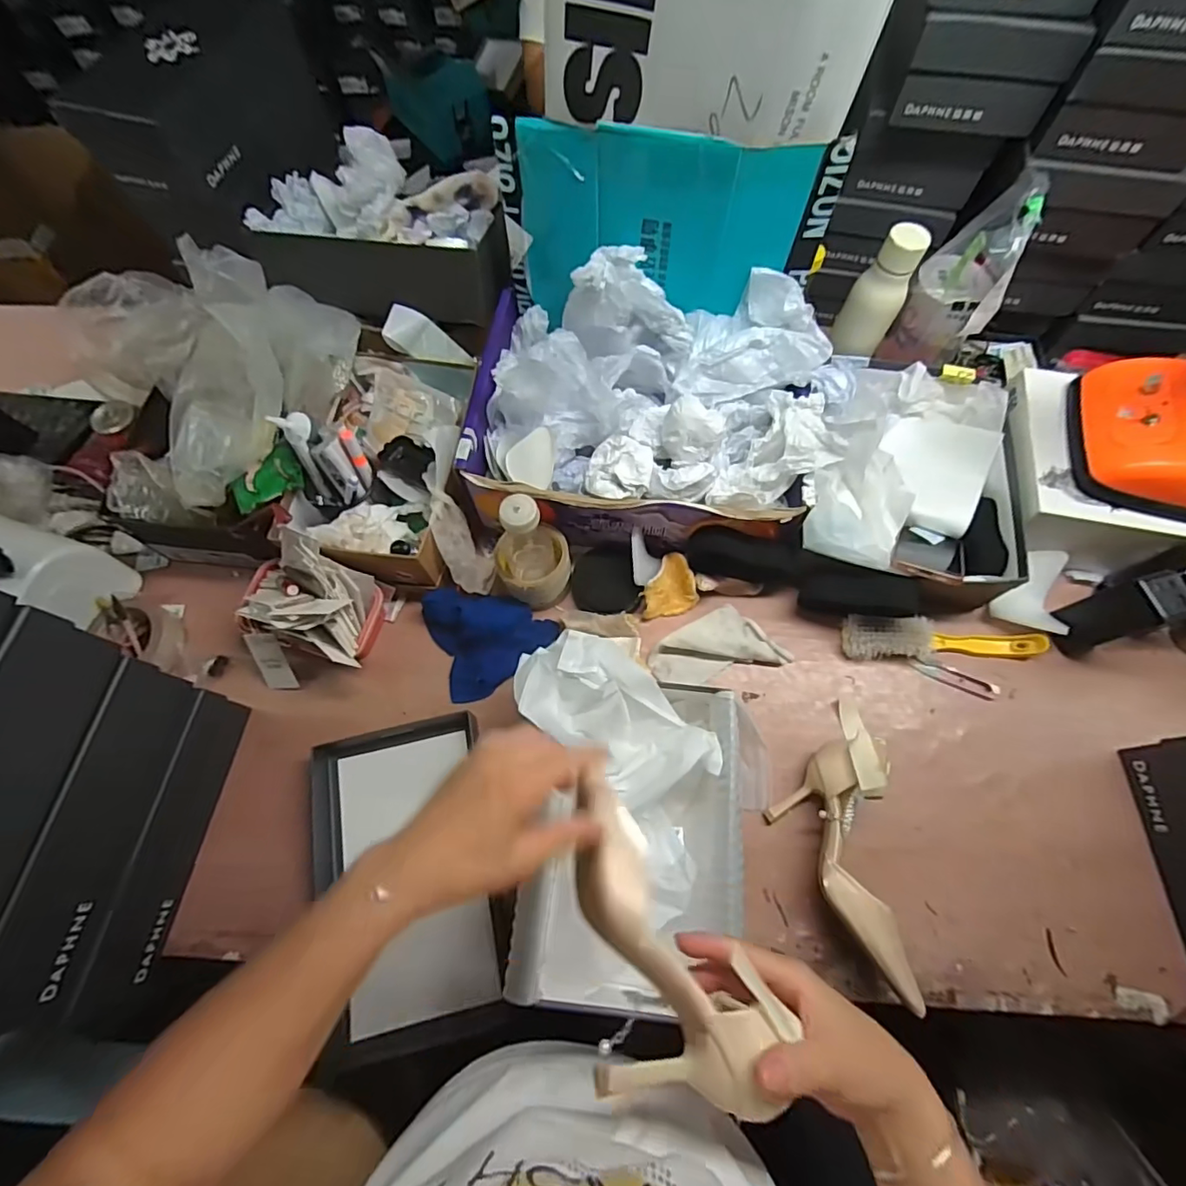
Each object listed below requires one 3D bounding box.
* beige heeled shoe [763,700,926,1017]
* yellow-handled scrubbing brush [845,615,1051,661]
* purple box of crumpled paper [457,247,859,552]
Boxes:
[{"bbox_3d":[0.259,0.255,0.560,0.117,0.100,0.267,-2,68,0],"label":"beige heeled shoe"},{"bbox_3d":[0.427,0.060,0.670,0.229,0.030,0.050,3,68,2],"label":"yellow-handled scrubbing brush"},{"bbox_3d":[0.071,-0.233,0.639,0.422,0.203,0.281,7,68,4],"label":"purple box of crumpled paper"}]

